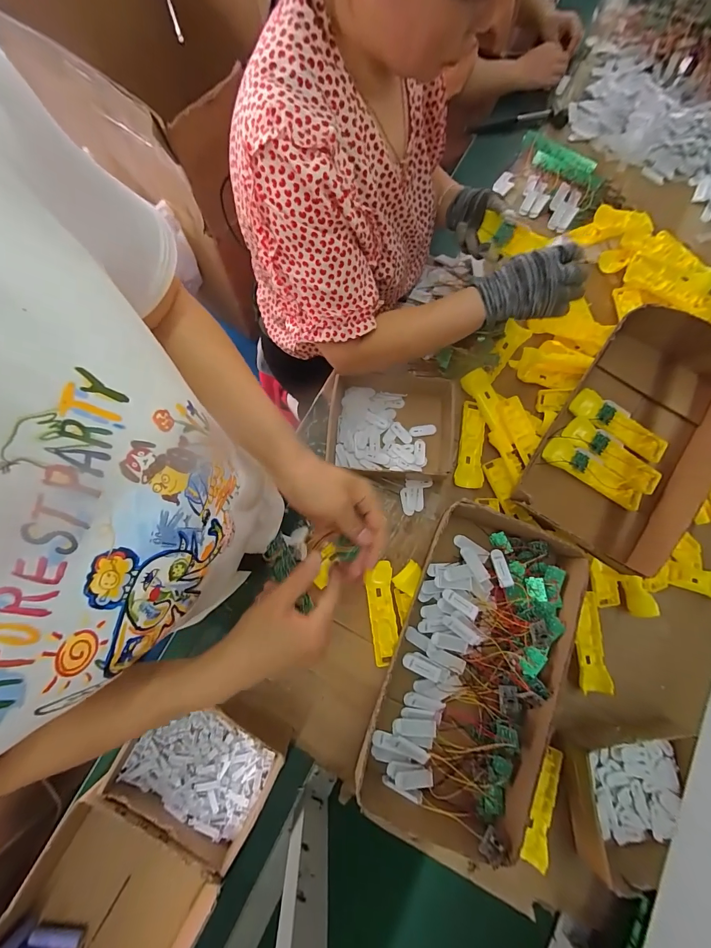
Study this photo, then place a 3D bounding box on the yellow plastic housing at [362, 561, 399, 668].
[{"bbox_3d":[0.045,0.233,0.599,0.045,0.019,0.163,-5,79,-4],"label":"yellow plastic housing"}]

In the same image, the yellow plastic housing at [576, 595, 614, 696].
[{"bbox_3d":[0.405,0.290,0.614,0.047,0.020,0.159,2,78,-3],"label":"yellow plastic housing"}]

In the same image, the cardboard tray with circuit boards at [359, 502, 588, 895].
[{"bbox_3d":[0.175,0.282,0.529,0.232,0.075,0.435,22,78,1],"label":"cardboard tray with circuit boards"}]

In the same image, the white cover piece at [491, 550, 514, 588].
[{"bbox_3d":[0.233,0.151,0.571,0.022,0.010,0.057,-11,64,-2],"label":"white cover piece"}]

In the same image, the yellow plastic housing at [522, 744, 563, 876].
[{"bbox_3d":[0.295,0.521,0.557,0.030,0.023,0.159,22,78,1],"label":"yellow plastic housing"}]

